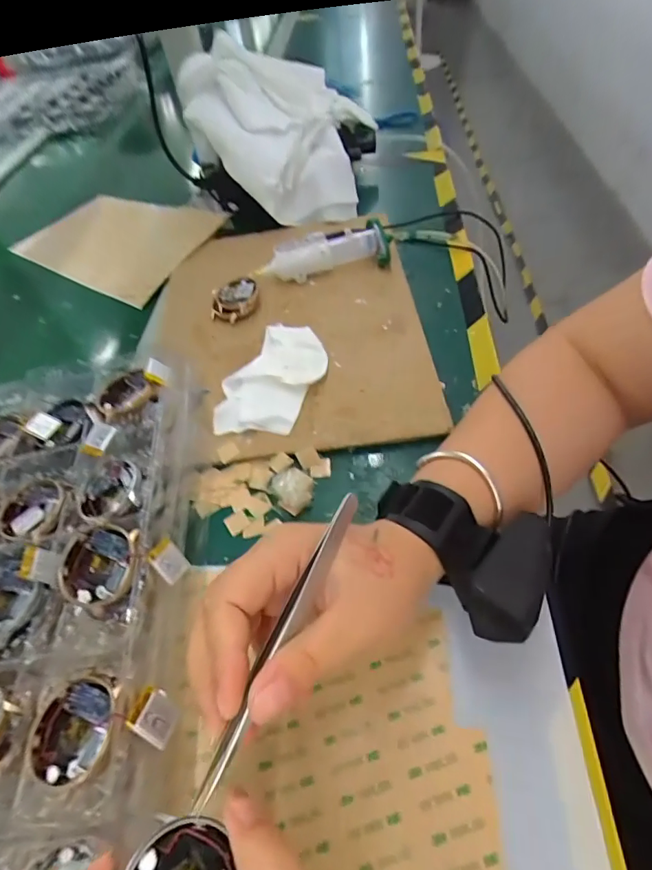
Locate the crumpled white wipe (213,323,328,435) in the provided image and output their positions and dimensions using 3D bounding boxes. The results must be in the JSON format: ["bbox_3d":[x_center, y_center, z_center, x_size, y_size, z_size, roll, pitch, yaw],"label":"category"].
[{"bbox_3d":[-0.042,-0.049,0.387,0.072,0.013,0.119,19,57,22],"label":"crumpled white wipe"}]

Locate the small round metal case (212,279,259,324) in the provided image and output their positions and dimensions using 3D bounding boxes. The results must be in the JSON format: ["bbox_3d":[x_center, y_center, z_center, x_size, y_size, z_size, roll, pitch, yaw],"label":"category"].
[{"bbox_3d":[-0.091,-0.134,0.455,0.047,0.015,0.053,-6,52,4],"label":"small round metal case"}]

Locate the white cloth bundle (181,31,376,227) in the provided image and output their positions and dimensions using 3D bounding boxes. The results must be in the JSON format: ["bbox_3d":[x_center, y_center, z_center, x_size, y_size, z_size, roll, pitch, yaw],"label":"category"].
[{"bbox_3d":[-0.059,-0.366,0.555,0.222,0.125,0.208,-2,54,7],"label":"white cloth bundle"}]

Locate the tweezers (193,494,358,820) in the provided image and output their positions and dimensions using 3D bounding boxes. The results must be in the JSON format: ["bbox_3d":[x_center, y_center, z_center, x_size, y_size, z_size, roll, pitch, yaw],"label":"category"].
[{"bbox_3d":[-0.016,0.078,0.186,0.008,0.011,0.125,21,59,18],"label":"tweezers"}]

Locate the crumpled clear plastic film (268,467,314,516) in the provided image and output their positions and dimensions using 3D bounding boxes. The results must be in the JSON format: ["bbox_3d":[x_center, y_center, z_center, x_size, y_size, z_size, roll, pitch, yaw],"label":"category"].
[{"bbox_3d":[-0.025,0.039,0.331,0.031,0.015,0.028,27,60,26],"label":"crumpled clear plastic film"}]

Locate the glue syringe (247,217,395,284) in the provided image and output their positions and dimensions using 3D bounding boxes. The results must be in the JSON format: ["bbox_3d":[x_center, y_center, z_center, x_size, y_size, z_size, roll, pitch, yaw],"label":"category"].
[{"bbox_3d":[-0.002,-0.185,0.474,0.136,0.030,0.045,-20,52,-7],"label":"glue syringe"}]

